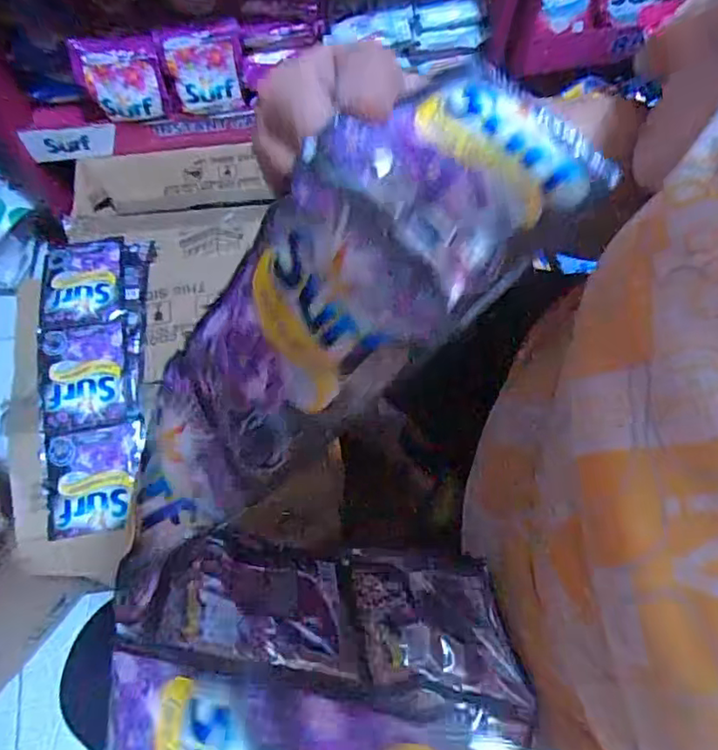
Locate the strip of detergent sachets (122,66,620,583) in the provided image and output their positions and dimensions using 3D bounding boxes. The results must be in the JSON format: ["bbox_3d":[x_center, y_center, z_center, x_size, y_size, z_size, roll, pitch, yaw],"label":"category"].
[{"bbox_3d":[-0.013,-0.027,0.239,0.238,0.061,0.085,-43,71,8],"label":"strip of detergent sachets"}]

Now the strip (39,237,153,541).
[{"bbox_3d":[-0.270,-0.009,0.611,0.102,0.029,0.324,-10,67,-4],"label":"strip"}]

